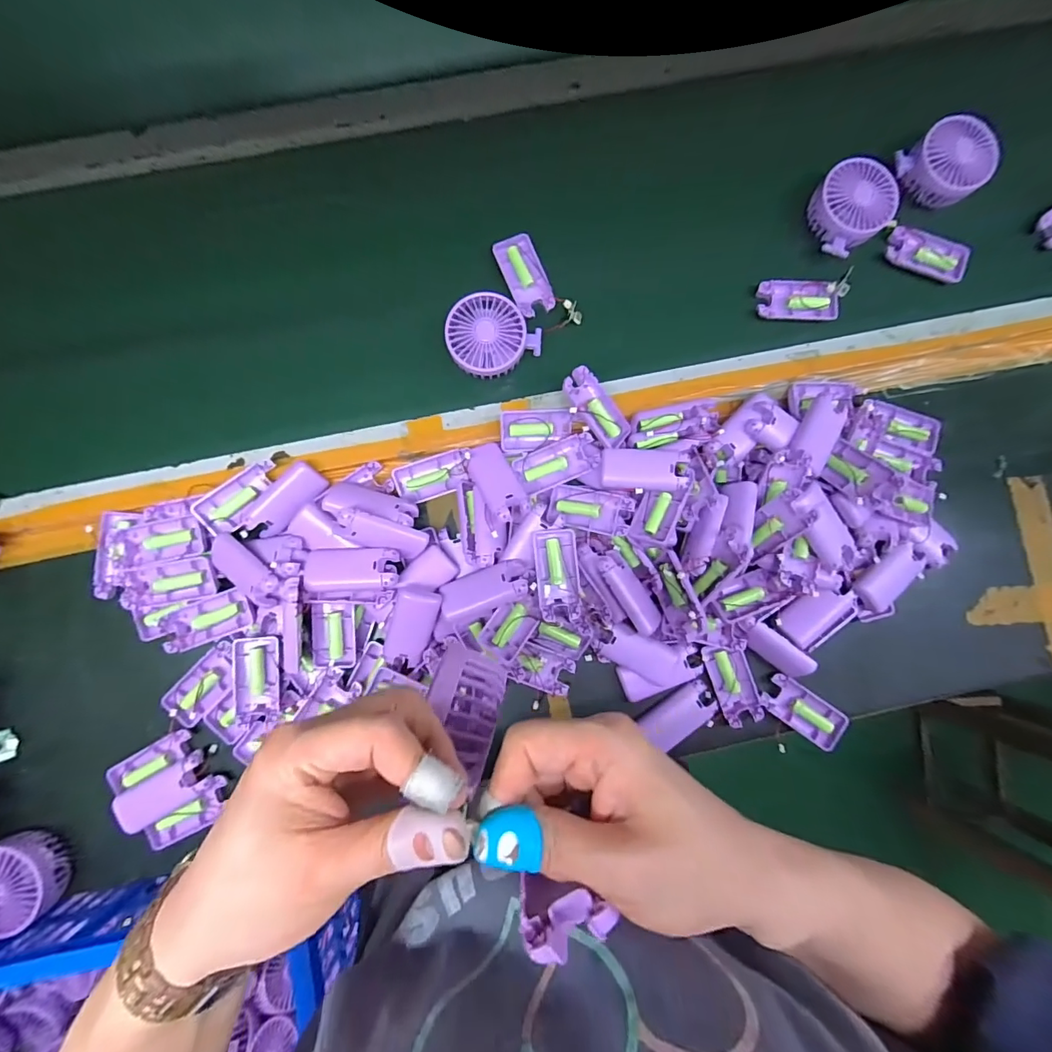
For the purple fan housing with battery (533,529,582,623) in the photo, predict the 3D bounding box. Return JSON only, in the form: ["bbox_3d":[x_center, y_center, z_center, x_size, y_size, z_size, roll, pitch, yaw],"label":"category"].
[{"bbox_3d":[0.035,0.052,0.503,0.044,0.020,0.097,-5,88,-2],"label":"purple fan housing with battery"}]

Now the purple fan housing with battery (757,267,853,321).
[{"bbox_3d":[0.330,-0.272,0.550,0.102,0.017,0.046,-3,87,-2],"label":"purple fan housing with battery"}]

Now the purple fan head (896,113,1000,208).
[{"bbox_3d":[0.501,-0.430,0.551,0.080,0.042,0.087,0,87,-2],"label":"purple fan head"}]

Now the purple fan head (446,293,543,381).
[{"bbox_3d":[-0.042,-0.215,0.528,0.093,0.029,0.089,0,87,-2],"label":"purple fan head"}]

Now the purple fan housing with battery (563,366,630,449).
[{"bbox_3d":[0.080,-0.132,0.522,0.043,0.019,0.094,-41,103,-3],"label":"purple fan housing with battery"}]

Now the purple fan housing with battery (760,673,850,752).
[{"bbox_3d":[0.317,0.212,0.529,0.093,0.015,0.047,34,87,0],"label":"purple fan housing with battery"}]

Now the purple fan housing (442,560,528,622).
[{"bbox_3d":[-0.044,0.068,0.495,0.095,0.024,0.041,-20,88,-3],"label":"purple fan housing"}]

